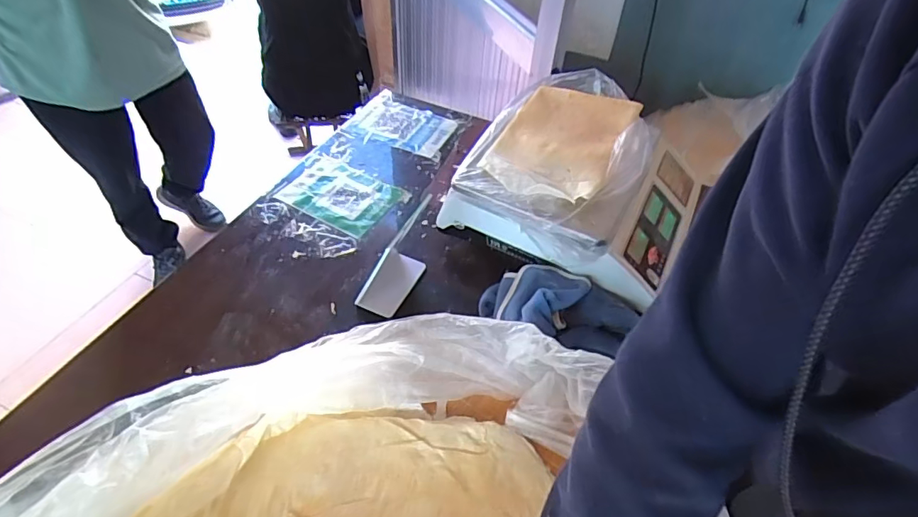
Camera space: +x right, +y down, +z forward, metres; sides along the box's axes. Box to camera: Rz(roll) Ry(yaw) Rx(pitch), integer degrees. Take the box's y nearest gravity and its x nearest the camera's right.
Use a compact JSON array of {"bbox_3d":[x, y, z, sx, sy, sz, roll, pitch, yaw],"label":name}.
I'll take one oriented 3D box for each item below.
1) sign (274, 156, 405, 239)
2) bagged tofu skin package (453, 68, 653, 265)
[{"bbox_3d":[-0.200,-0.106,0.866,0.188,0.007,0.130,23,55,12],"label":"sign"},{"bbox_3d":[0.156,-0.158,0.766,0.228,0.076,0.359,22,50,17],"label":"bagged tofu skin package"}]

